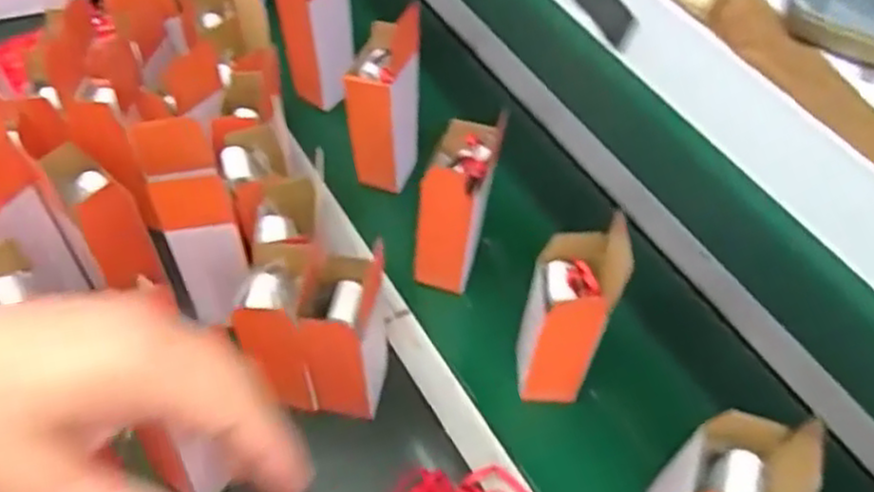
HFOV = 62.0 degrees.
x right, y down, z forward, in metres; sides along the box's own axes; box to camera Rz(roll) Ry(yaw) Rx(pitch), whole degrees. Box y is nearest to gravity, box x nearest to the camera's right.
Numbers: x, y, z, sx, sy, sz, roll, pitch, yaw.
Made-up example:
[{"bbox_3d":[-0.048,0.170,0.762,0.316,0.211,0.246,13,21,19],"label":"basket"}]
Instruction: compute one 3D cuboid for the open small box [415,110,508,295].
[{"bbox_3d":[0.020,-0.039,0.759,0.062,0.192,0.081,16,56,8],"label":"open small box"}]

